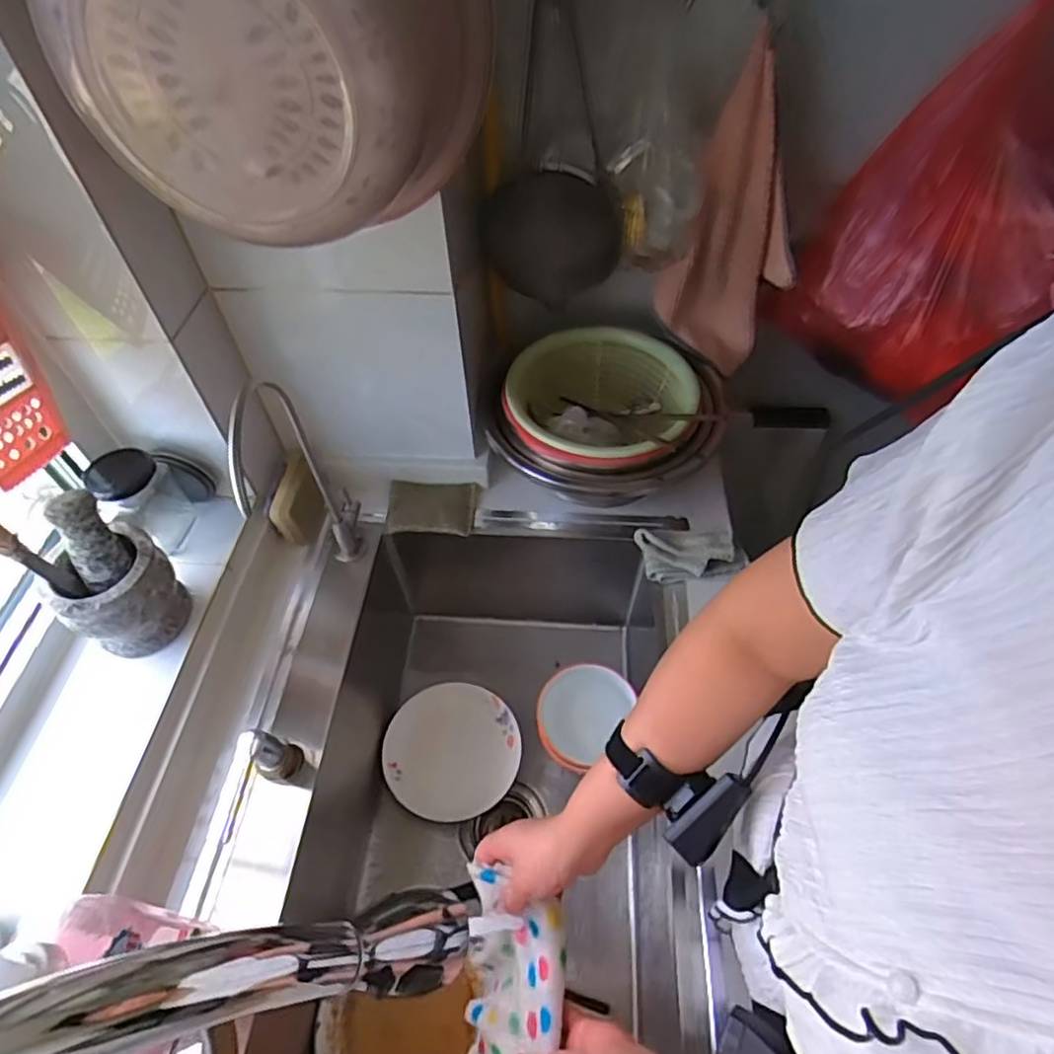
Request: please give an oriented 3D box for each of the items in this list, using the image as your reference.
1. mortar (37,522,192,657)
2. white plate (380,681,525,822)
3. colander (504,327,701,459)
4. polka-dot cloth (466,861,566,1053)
[{"bbox_3d":[-0.397,0.071,0.629,0.084,0.104,0.101,33,60,23],"label":"mortar"},{"bbox_3d":[-0.098,0.289,0.822,0.165,0.028,0.166,0,53,0],"label":"white plate"},{"bbox_3d":[0.094,-0.149,0.819,0.239,0.091,0.240,0,53,0],"label":"colander"},{"bbox_3d":[-0.014,0.381,0.533,0.087,0.124,0.142,7,53,5],"label":"polka-dot cloth"}]

